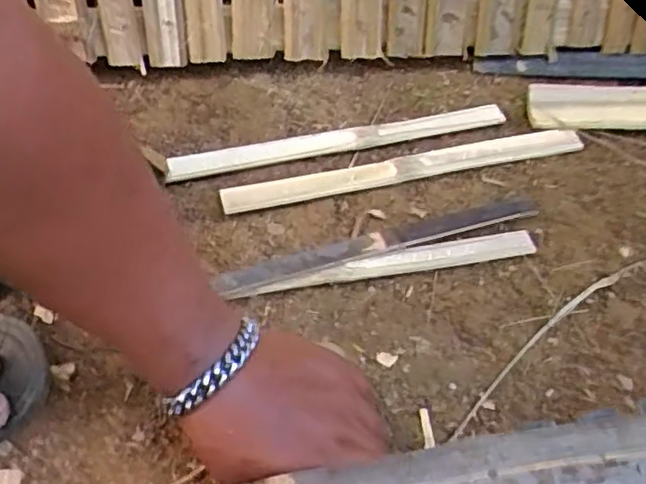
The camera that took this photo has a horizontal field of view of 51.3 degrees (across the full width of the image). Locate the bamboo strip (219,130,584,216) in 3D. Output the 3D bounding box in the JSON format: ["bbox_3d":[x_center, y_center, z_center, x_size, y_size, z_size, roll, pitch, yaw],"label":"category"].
[{"bbox_3d":[0.072,-0.067,0.578,0.316,0.014,0.029,-11,52,-9],"label":"bamboo strip"}]

